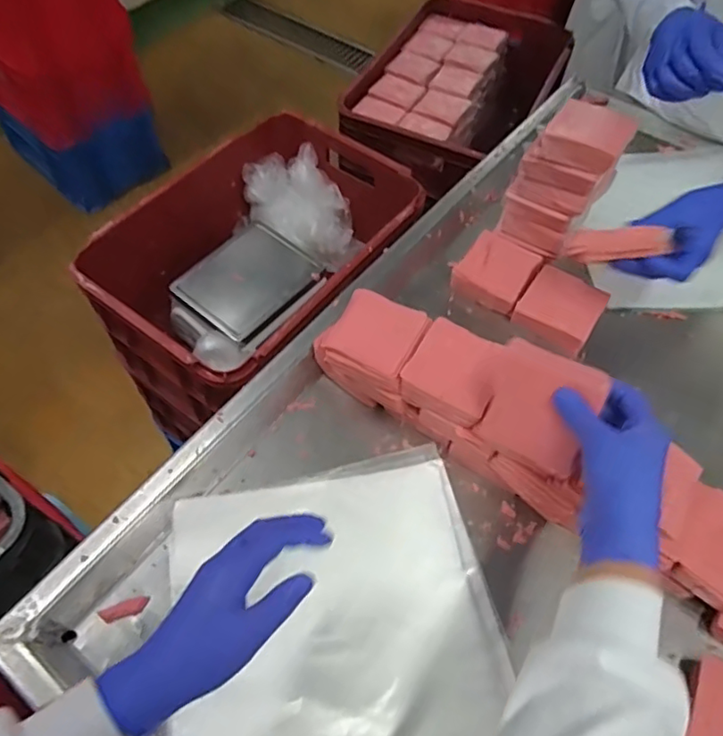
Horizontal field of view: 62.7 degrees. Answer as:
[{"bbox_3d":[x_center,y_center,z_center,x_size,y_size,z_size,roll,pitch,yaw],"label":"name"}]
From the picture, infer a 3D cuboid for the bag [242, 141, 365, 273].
[{"bbox_3d":[-0.105,-0.296,1.113,0.143,0.105,0.218,-33,64,-20],"label":"bag"}]

